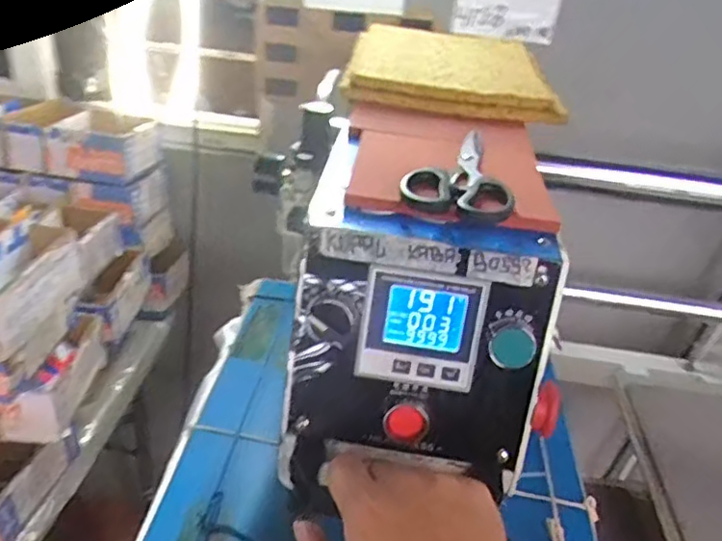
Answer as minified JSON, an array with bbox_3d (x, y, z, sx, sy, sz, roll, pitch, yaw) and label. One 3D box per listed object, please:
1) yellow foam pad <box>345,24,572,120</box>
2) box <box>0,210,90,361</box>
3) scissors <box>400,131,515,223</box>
[{"bbox_3d":[0.089,-0.210,0.639,0.193,0.030,0.260,8,31,1],"label":"yellow foam pad"},{"bbox_3d":[-0.369,0.021,0.672,0.076,0.089,0.188,8,31,2],"label":"box"},{"bbox_3d":[0.068,-0.074,0.436,0.068,0.013,0.162,10,31,5],"label":"scissors"}]

